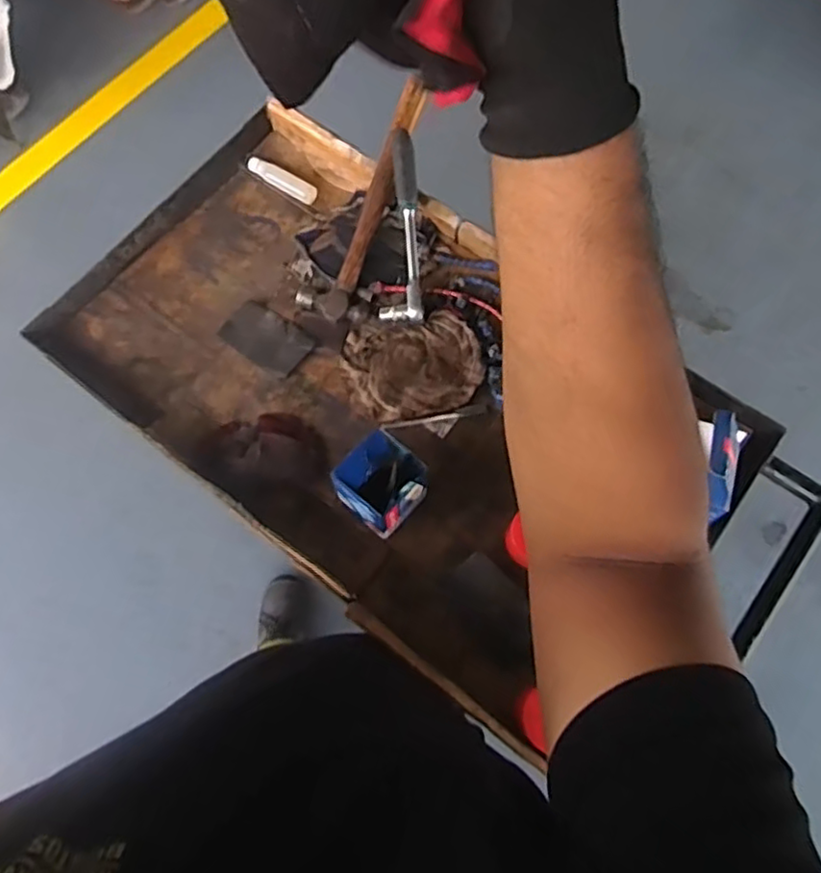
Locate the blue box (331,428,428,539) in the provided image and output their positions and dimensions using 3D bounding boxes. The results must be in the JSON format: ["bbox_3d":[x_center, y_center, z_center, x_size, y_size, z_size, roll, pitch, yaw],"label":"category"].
[{"bbox_3d":[-0.030,0.055,0.706,0.084,0.089,0.083,-42,75,-12],"label":"blue box"}]

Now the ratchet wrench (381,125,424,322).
[{"bbox_3d":[-0.012,-0.263,0.817,0.053,0.025,0.239,-1,89,1],"label":"ratchet wrench"}]

